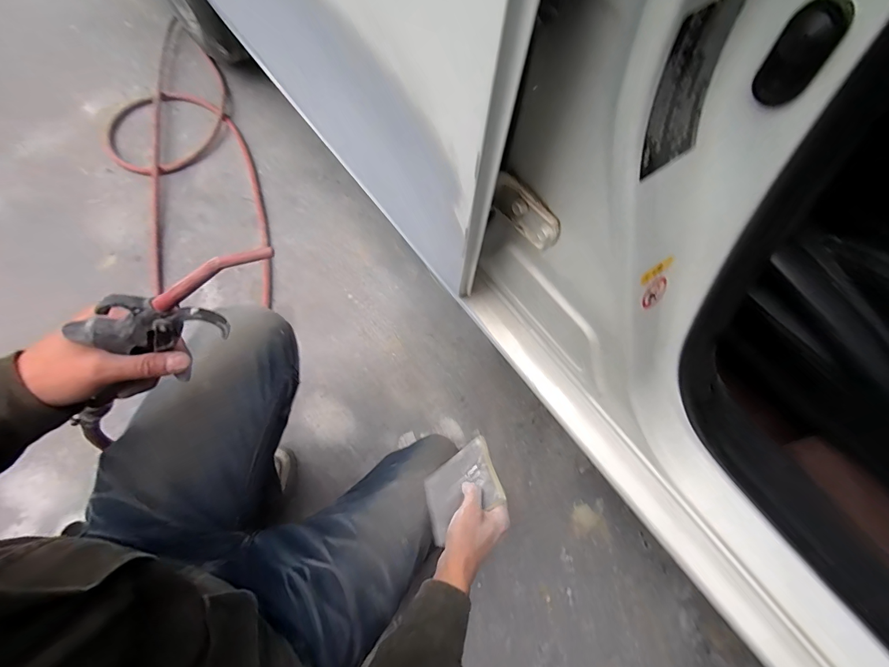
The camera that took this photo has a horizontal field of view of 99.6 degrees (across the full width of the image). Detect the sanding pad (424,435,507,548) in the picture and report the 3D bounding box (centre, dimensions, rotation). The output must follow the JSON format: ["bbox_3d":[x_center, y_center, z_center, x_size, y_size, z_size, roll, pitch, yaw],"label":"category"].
[{"bbox_3d":[0.021,0.210,0.513,0.119,0.008,0.098,-43,34,18],"label":"sanding pad"}]

